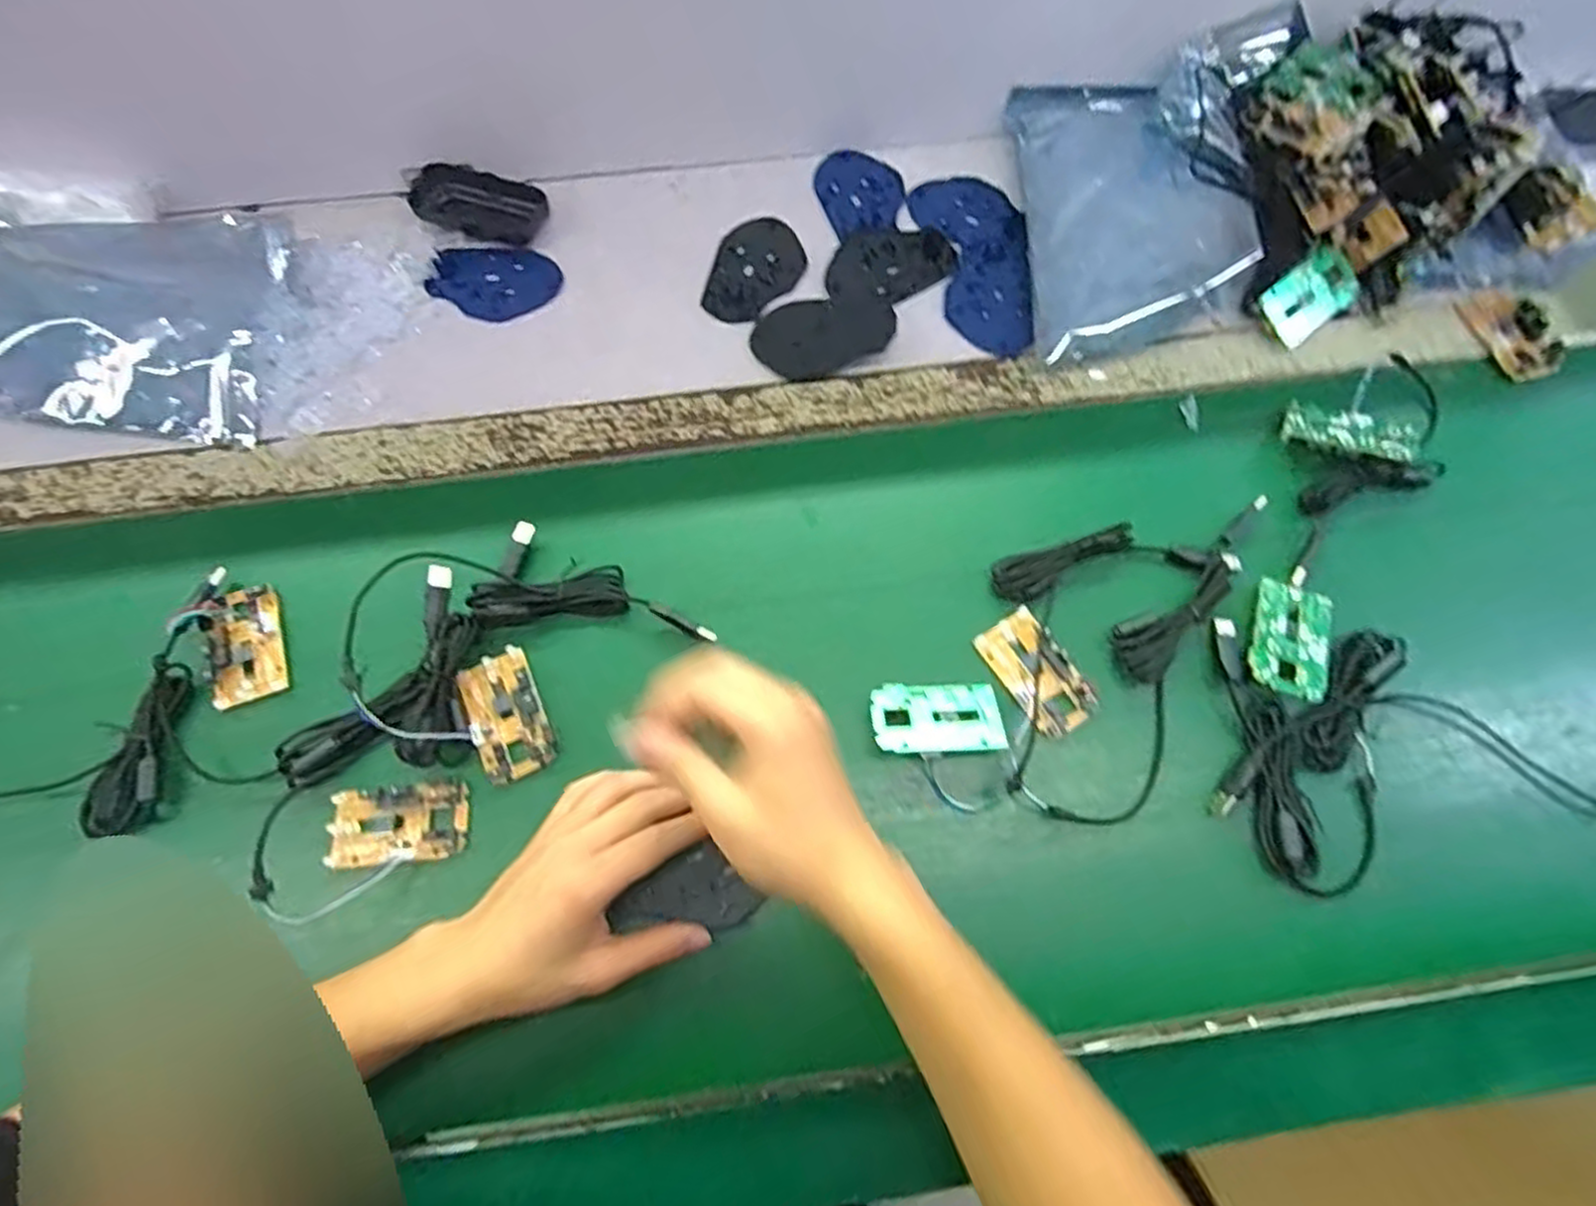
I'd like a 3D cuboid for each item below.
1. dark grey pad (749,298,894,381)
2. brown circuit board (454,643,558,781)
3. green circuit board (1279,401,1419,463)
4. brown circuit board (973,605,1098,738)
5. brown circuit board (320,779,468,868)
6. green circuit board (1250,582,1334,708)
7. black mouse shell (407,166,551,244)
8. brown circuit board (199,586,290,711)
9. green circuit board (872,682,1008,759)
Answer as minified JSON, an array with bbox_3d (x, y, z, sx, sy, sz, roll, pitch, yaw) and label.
[{"bbox_3d":[0.018,-0.205,0.549,0.103,0.008,0.072,-19,67,9],"label":"dark grey pad"},{"bbox_3d":[-0.182,0.070,0.453,0.044,0.007,0.079,-25,71,-9],"label":"brown circuit board"},{"bbox_3d":[0.381,-0.119,0.503,0.079,0.009,0.040,18,69,22],"label":"green circuit board"},{"bbox_3d":[0.150,0.045,0.458,0.044,0.013,0.078,-31,72,-11],"label":"brown circuit board"},{"bbox_3d":[-0.239,0.131,0.433,0.080,0.009,0.042,-5,69,-2],"label":"brown circuit board"},{"bbox_3d":[0.311,0.022,0.458,0.046,0.005,0.075,22,71,8],"label":"green circuit board"},{"bbox_3d":[-0.265,-0.329,0.600,0.112,0.017,0.055,16,70,5],"label":"black mouse shell"},{"bbox_3d":[-0.361,0.027,0.472,0.043,0.013,0.075,-18,70,-7],"label":"brown circuit board"},{"bbox_3d":[0.083,0.068,0.437,0.076,0.006,0.047,-1,52,-5],"label":"green circuit board"}]

